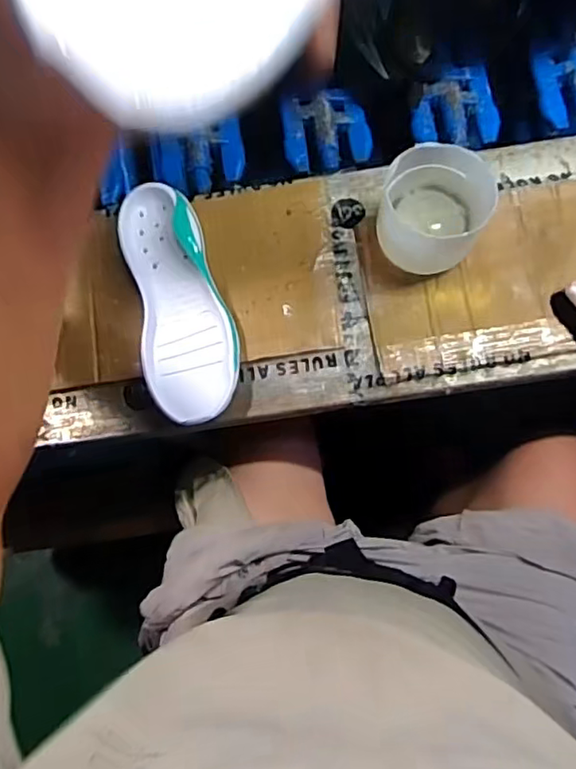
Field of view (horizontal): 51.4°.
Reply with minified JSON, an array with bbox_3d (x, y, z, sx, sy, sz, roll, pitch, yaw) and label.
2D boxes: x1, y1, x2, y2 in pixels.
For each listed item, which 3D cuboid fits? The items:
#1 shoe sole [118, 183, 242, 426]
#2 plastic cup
[{"bbox_3d":[-0.102,-0.079,0.573,0.086,0.033,0.229,-12,85,1],"label":"shoe sole"},{"bbox_3d":[0.133,-0.165,0.547,0.078,0.086,0.087,-37,85,-1],"label":"plastic cup"}]

